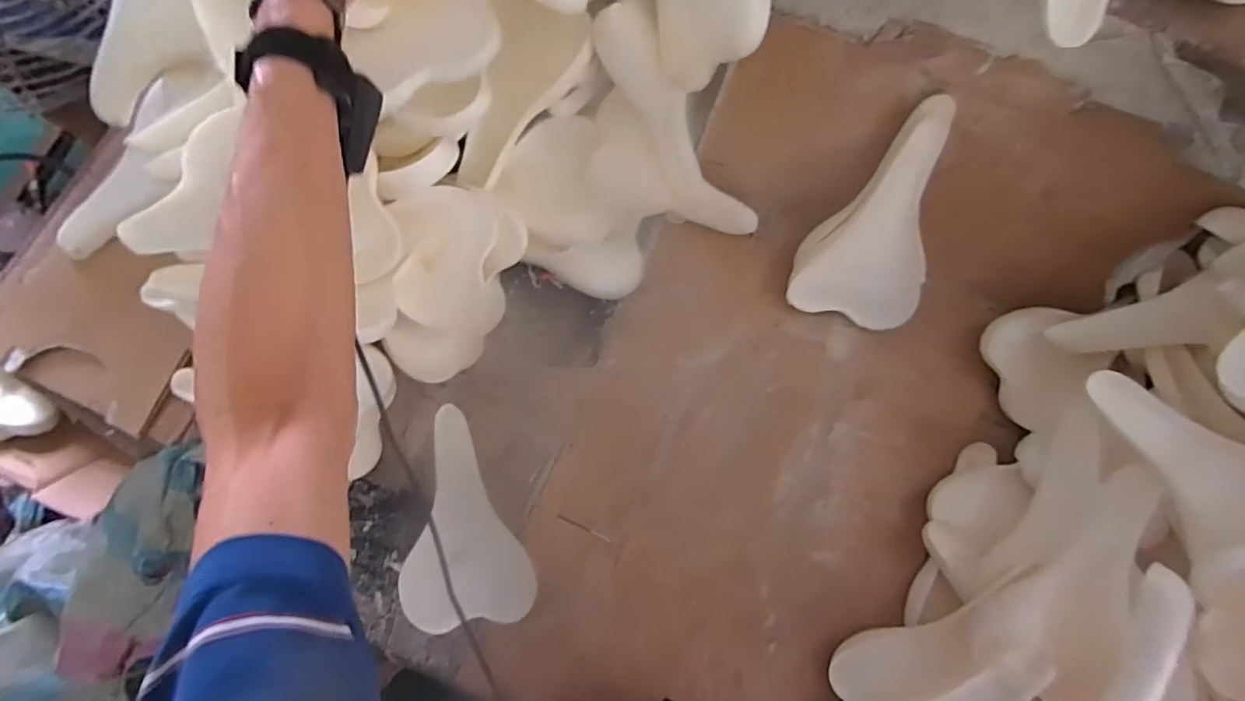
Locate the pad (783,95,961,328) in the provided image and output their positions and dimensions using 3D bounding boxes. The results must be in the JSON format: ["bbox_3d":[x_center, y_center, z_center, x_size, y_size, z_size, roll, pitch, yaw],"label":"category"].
[{"bbox_3d":[0.303,-0.157,0.709,0.142,0.055,0.269,5,114,12],"label":"pad"}]

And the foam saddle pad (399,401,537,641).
[{"bbox_3d":[-0.195,0.201,0.699,0.146,0.032,0.252,-9,76,-4],"label":"foam saddle pad"}]

